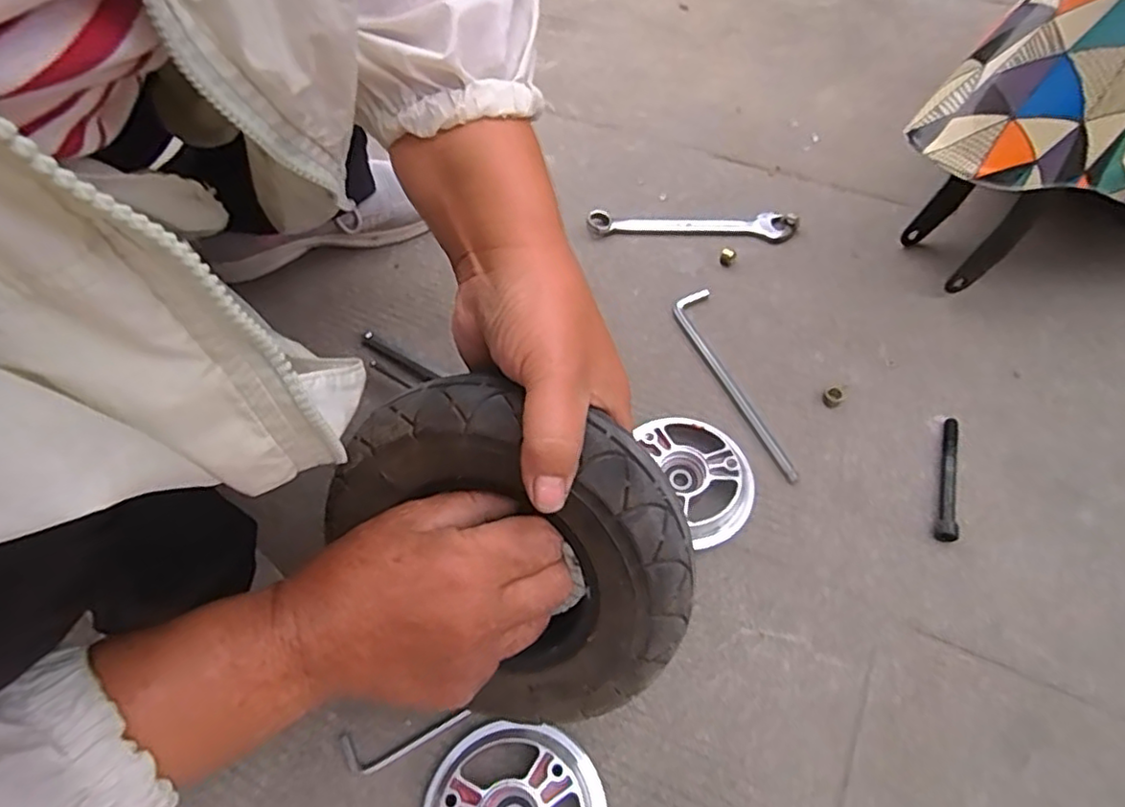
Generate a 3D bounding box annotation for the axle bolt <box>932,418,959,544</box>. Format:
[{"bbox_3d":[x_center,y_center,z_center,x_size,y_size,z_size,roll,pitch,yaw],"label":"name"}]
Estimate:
[{"bbox_3d":[0.289,0.054,0.475,0.012,0.012,0.104,17,59,14],"label":"axle bolt"}]

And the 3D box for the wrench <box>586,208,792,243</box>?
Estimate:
[{"bbox_3d":[0.124,-0.178,0.627,0.191,0.008,0.031,5,57,7],"label":"wrench"}]

